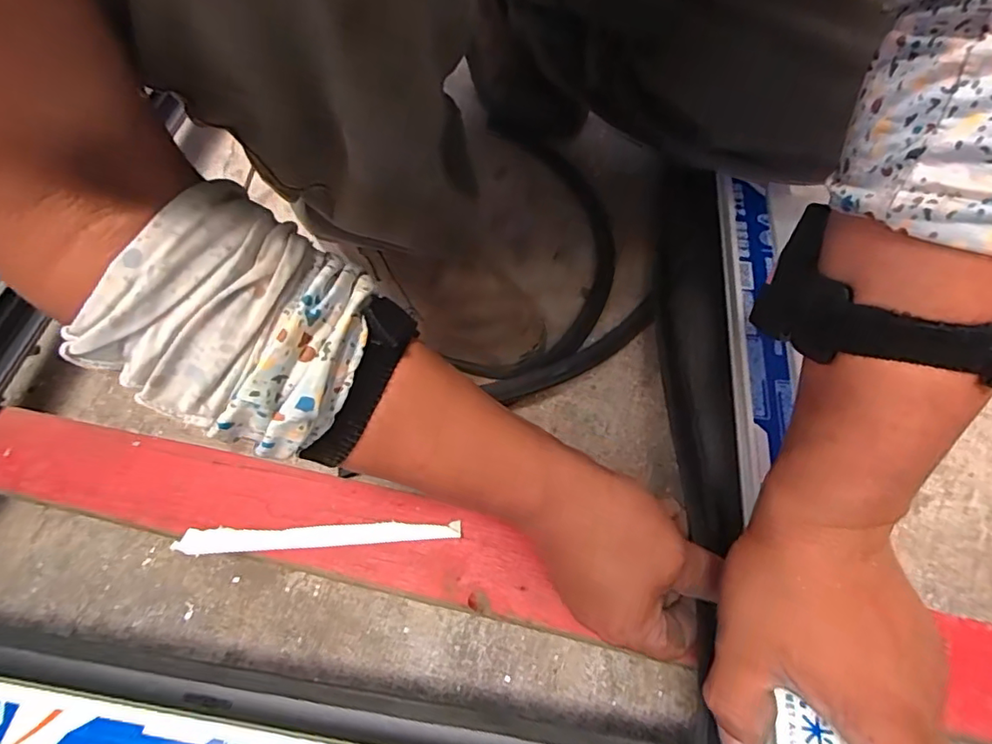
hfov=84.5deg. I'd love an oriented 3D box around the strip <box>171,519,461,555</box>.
[{"bbox_3d":[-0.116,0.106,0.356,0.183,0.004,0.016,-1,62,-1],"label":"strip"}]

